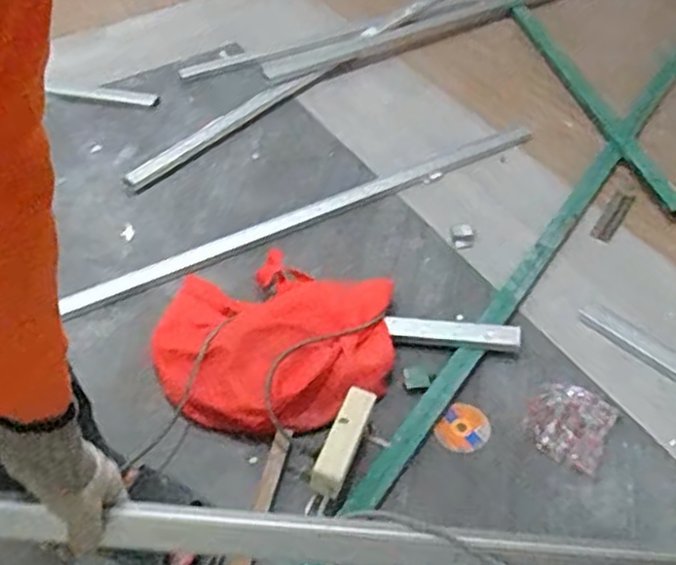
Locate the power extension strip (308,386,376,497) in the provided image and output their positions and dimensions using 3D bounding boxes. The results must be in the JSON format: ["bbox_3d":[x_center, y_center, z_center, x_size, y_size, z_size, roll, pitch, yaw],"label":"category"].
[{"bbox_3d":[0.008,0.223,1.019,0.046,0.029,0.171,15,49,17],"label":"power extension strip"}]

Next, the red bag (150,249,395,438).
[{"bbox_3d":[-0.108,0.087,1.170,0.387,0.078,0.359,-2,48,0],"label":"red bag"}]

